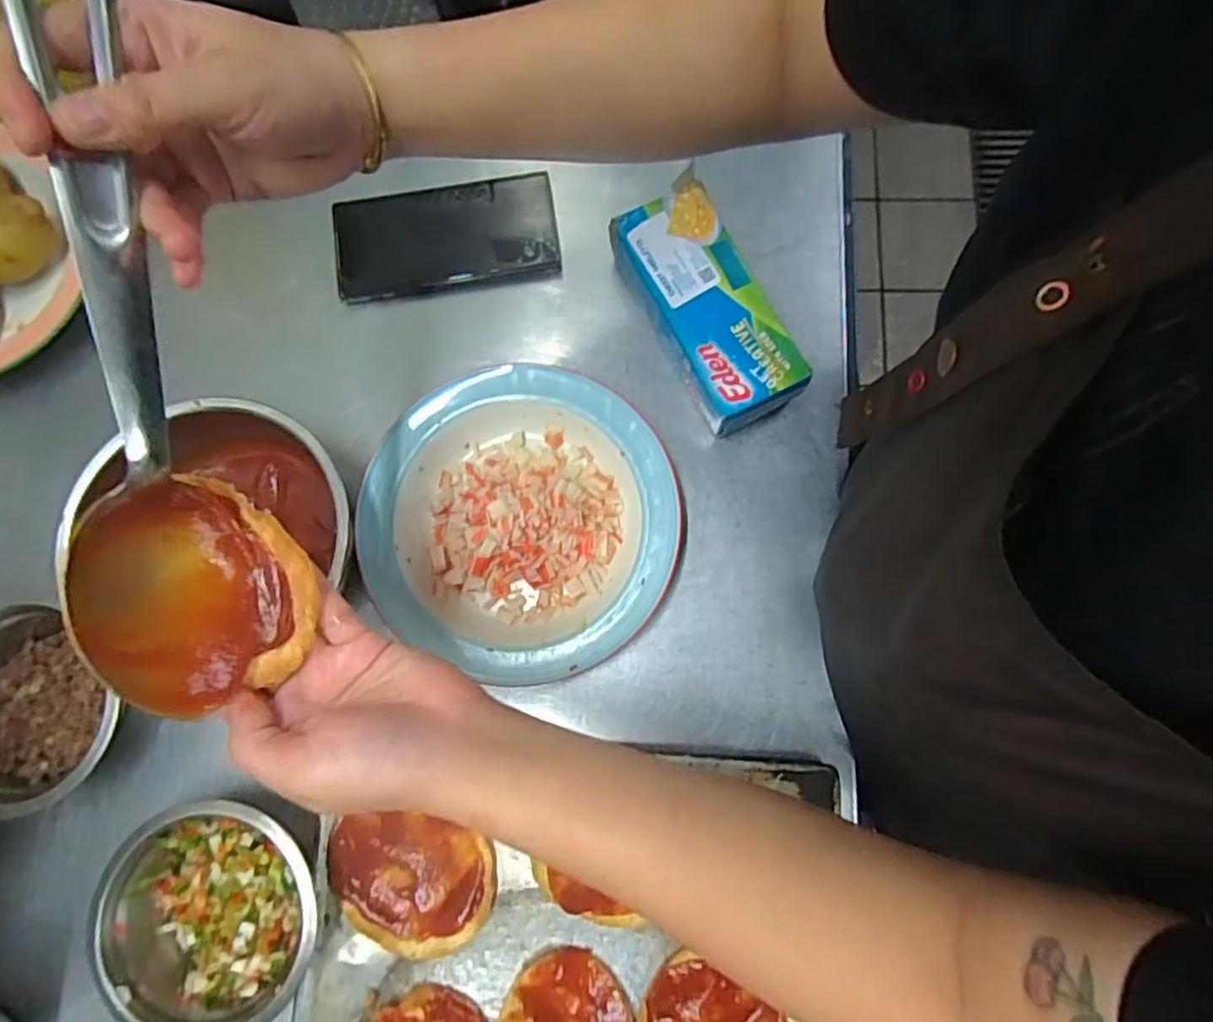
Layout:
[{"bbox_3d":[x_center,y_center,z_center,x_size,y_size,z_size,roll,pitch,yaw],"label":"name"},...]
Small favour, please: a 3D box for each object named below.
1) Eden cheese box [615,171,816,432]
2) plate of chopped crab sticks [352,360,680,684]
[{"bbox_3d":[0.068,-0.137,0.476,0.067,0.059,0.165,-28,80,-2],"label":"Eden cheese box"},{"bbox_3d":[-0.057,0.008,0.463,0.207,0.031,0.199,0,80,3],"label":"plate of chopped crab sticks"}]

